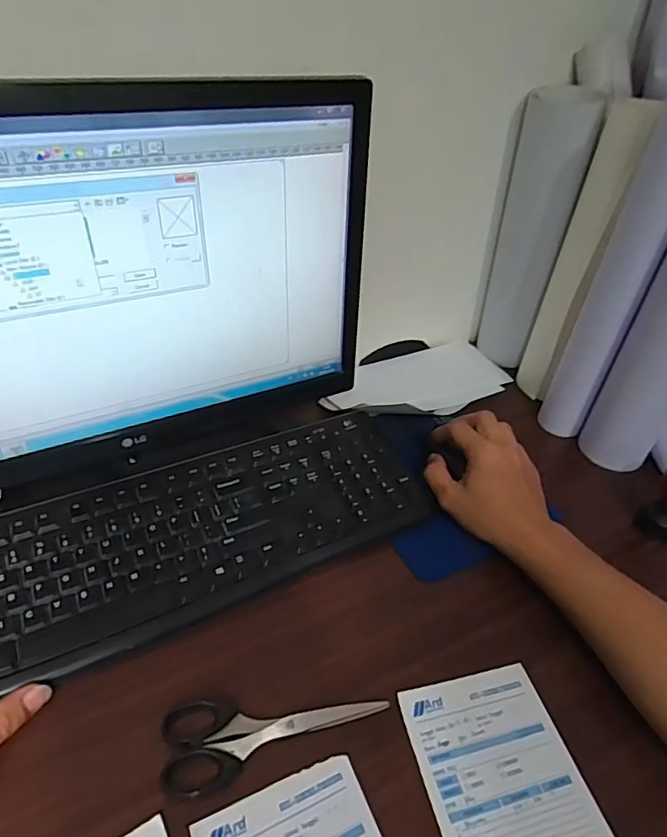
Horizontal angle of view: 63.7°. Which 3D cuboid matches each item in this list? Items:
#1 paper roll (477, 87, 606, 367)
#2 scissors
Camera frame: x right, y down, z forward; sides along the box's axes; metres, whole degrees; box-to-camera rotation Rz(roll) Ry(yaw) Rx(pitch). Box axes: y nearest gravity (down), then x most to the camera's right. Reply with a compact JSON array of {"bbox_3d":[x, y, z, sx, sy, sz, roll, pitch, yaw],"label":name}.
[{"bbox_3d":[0.230,-0.207,0.643,0.084,0.309,0.060,18,45,8],"label":"paper roll"},{"bbox_3d":[-0.042,0.205,0.371,0.148,0.009,0.052,-13,43,-21],"label":"scissors"}]

